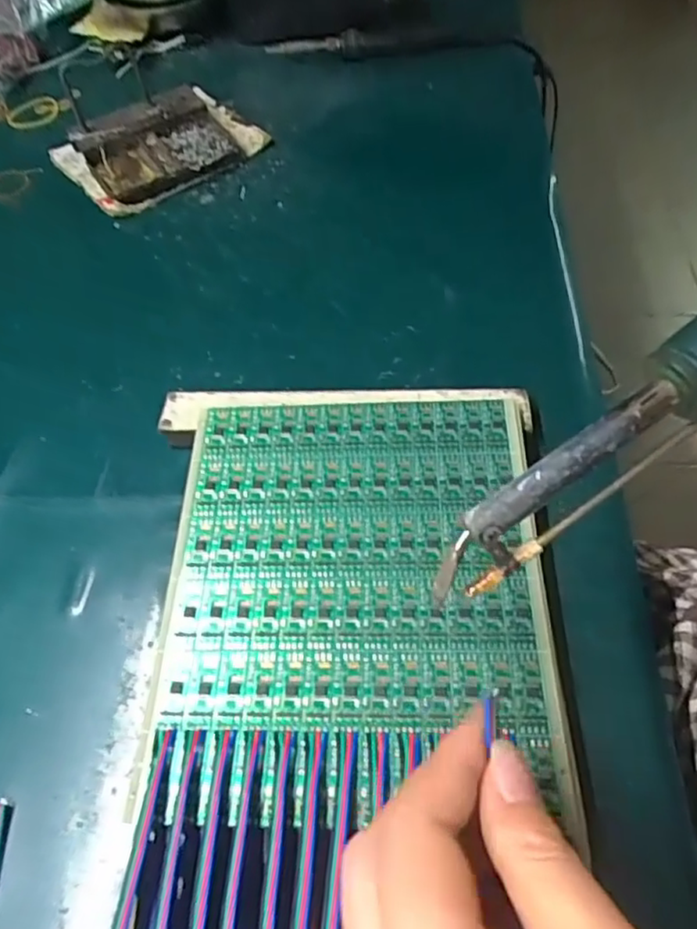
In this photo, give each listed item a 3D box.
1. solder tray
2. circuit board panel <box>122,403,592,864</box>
[{"bbox_3d":[-0.156,-0.267,0.517,0.152,0.031,0.119,-29,60,-17],"label":"solder tray"},{"bbox_3d":[0.003,0.045,0.283,0.165,0.004,0.180,-1,58,4],"label":"circuit board panel"}]

